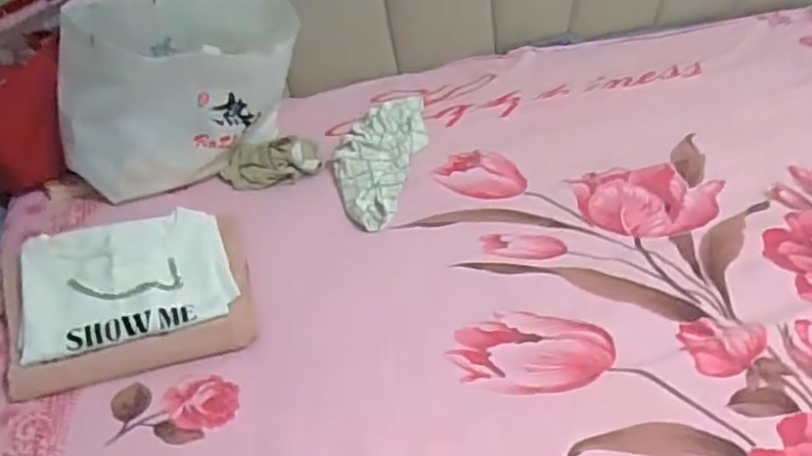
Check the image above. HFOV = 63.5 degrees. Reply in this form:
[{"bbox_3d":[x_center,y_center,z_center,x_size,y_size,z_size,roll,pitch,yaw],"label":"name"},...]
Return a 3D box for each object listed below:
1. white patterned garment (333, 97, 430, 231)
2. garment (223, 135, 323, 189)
[{"bbox_3d":[-0.041,-0.117,1.015,0.122,0.031,0.321,5,39,7],"label":"white patterned garment"},{"bbox_3d":[-0.206,-0.106,0.996,0.147,0.048,0.095,-18,42,-20],"label":"garment"}]

